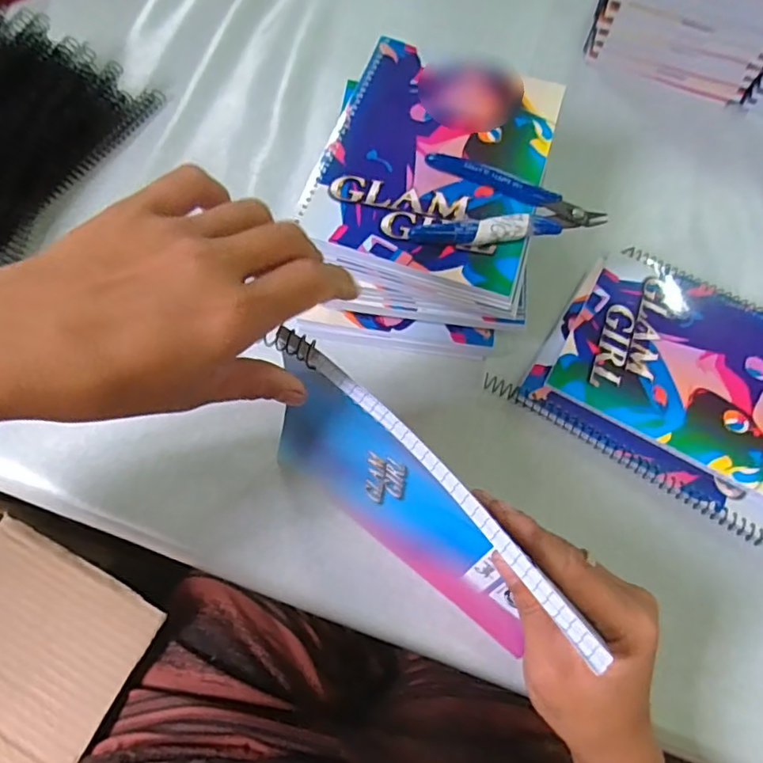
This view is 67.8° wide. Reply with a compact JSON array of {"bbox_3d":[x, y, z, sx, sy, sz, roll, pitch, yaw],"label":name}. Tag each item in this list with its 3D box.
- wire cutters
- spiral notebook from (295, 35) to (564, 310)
[{"bbox_3d":[0.082,-0.110,0.364,0.114,0.013,0.067,13,65,3],"label":"wire cutters"},{"bbox_3d":[0.039,-0.153,0.388,0.142,0.013,0.195,16,65,4],"label":"spiral notebook"}]

